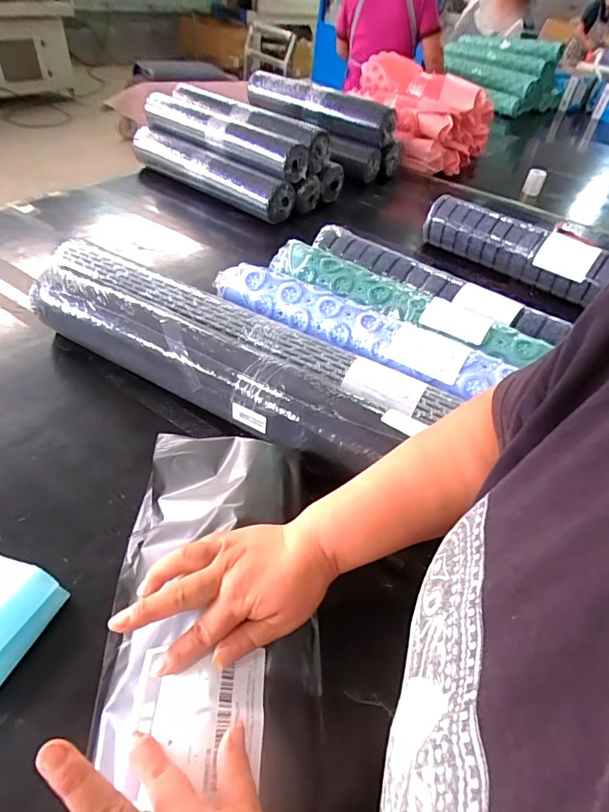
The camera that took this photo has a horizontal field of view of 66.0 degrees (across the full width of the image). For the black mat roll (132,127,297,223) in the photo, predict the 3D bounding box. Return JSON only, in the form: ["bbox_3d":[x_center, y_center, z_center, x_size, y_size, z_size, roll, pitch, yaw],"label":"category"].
[{"bbox_3d":[-0.235,-0.575,1.154,0.478,0.092,0.081,30,47,21],"label":"black mat roll"}]

